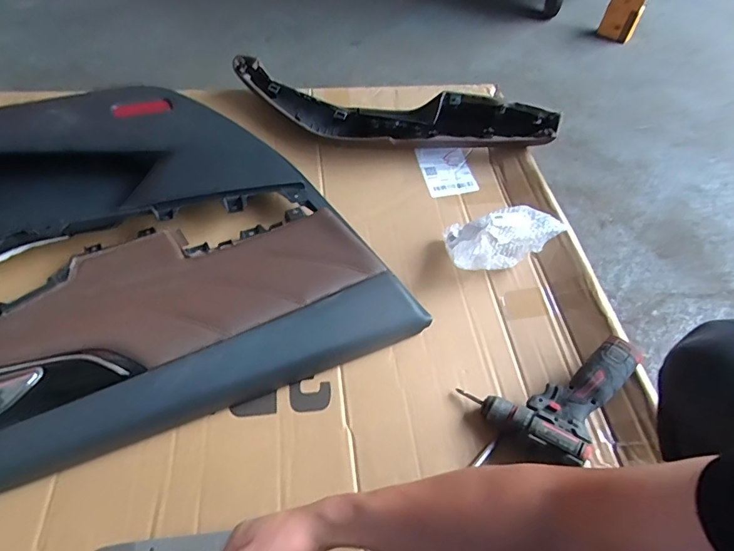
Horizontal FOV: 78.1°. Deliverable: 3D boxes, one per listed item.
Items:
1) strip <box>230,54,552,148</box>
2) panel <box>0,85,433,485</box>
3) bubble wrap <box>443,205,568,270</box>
[{"bbox_3d":[0.049,-0.317,0.914,0.647,0.114,0.125,7,52,2],"label":"strip"},{"bbox_3d":[-0.463,-0.032,0.683,0.885,0.102,0.600,-19,58,-15],"label":"panel"},{"bbox_3d":[0.223,-0.067,0.768,0.177,0.081,0.091,-8,53,-11],"label":"bubble wrap"}]

